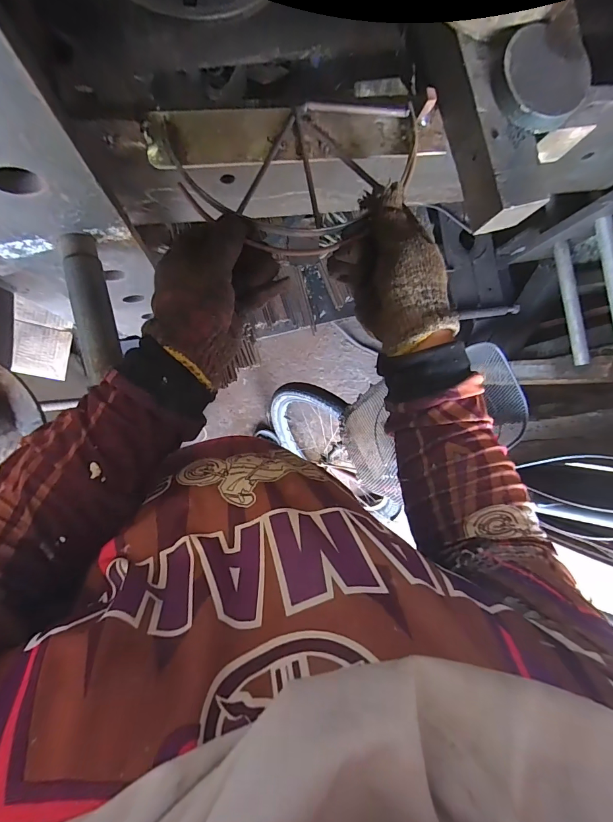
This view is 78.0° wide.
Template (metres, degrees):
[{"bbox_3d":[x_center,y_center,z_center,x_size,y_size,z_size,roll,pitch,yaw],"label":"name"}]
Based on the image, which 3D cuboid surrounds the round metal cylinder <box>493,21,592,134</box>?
[{"bbox_3d":[0.206,-0.292,0.330,0.078,0.019,0.080,0,89,-7],"label":"round metal cylinder"}]

